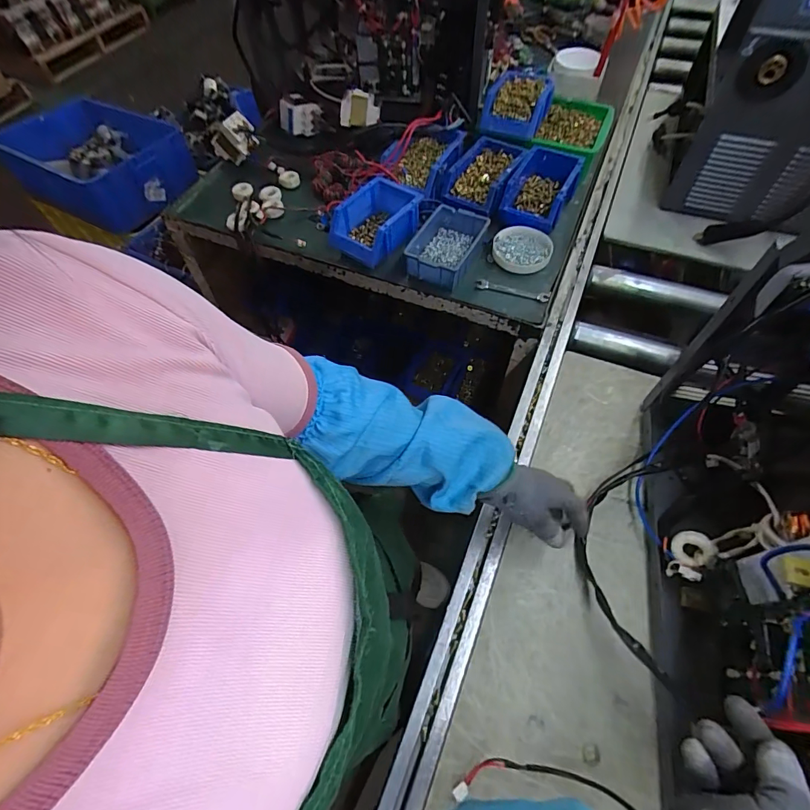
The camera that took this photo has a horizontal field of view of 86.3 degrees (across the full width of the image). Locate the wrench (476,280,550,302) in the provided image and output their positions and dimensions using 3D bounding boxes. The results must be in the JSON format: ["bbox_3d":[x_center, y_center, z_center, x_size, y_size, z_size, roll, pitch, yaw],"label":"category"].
[{"bbox_3d":[0.183,-0.196,0.737,0.121,0.005,0.020,16,61,13],"label":"wrench"}]

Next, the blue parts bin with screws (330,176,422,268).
[{"bbox_3d":[-0.053,-0.333,0.787,0.124,0.065,0.169,26,63,17],"label":"blue parts bin with screws"}]

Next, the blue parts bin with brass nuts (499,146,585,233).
[{"bbox_3d":[0.259,-0.409,0.820,0.108,0.067,0.186,21,62,14],"label":"blue parts bin with brass nuts"}]

